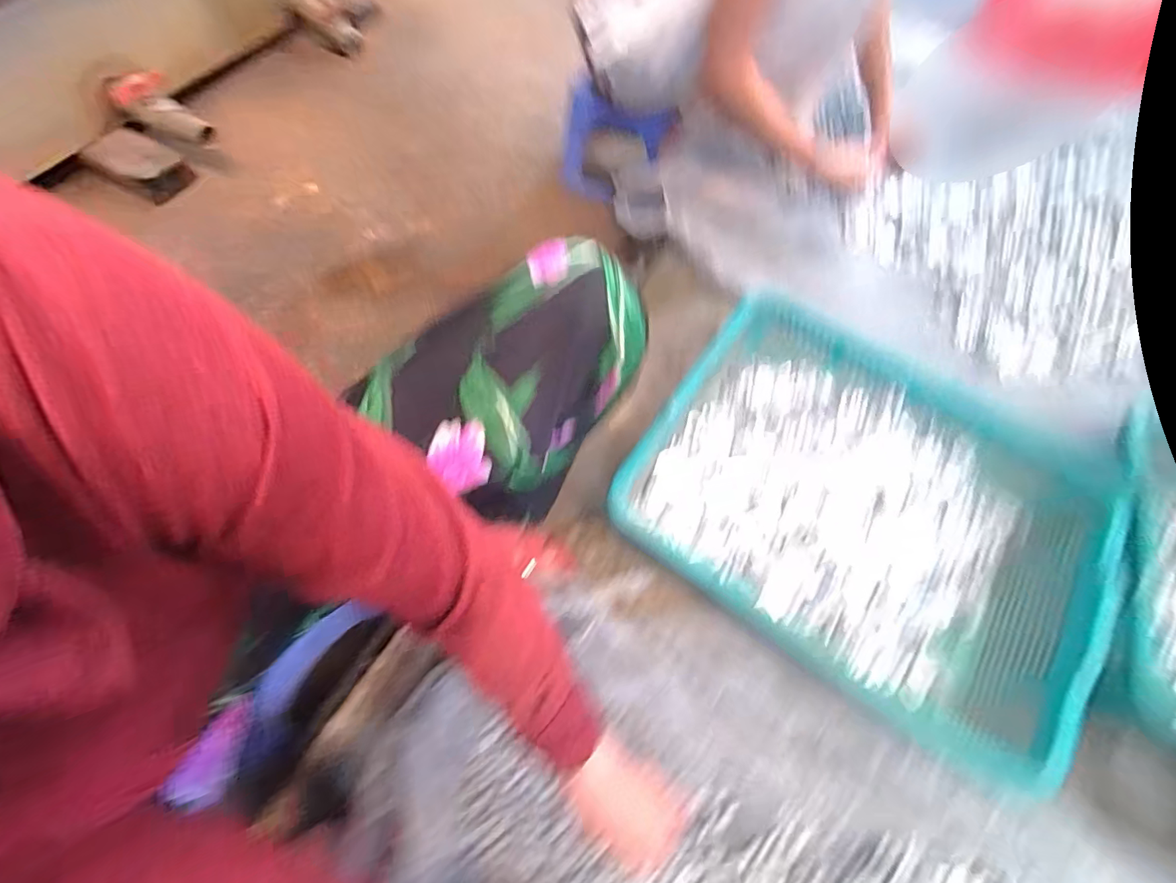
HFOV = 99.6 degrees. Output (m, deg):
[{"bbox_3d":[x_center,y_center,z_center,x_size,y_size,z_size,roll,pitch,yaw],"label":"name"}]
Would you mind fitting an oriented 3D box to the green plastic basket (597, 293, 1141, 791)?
[{"bbox_3d":[0.309,0.075,0.583,0.473,0.122,0.388,33,67,15],"label":"green plastic basket"}]

